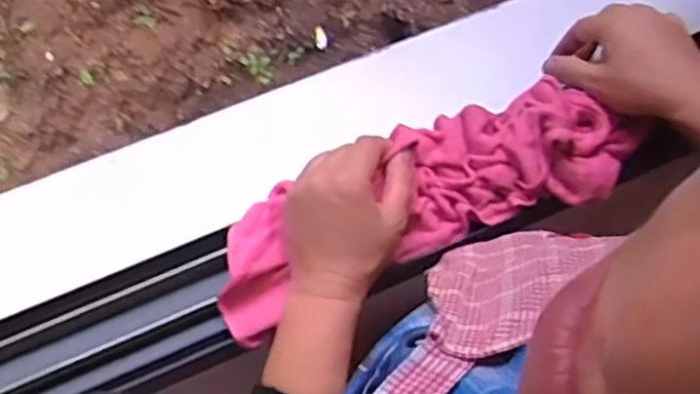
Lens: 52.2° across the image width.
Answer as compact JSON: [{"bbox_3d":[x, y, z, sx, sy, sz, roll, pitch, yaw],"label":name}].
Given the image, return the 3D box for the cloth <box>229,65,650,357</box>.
[{"bbox_3d":[0.060,-0.004,0.550,0.346,0.047,0.107,-23,66,-7],"label":"cloth"}]

